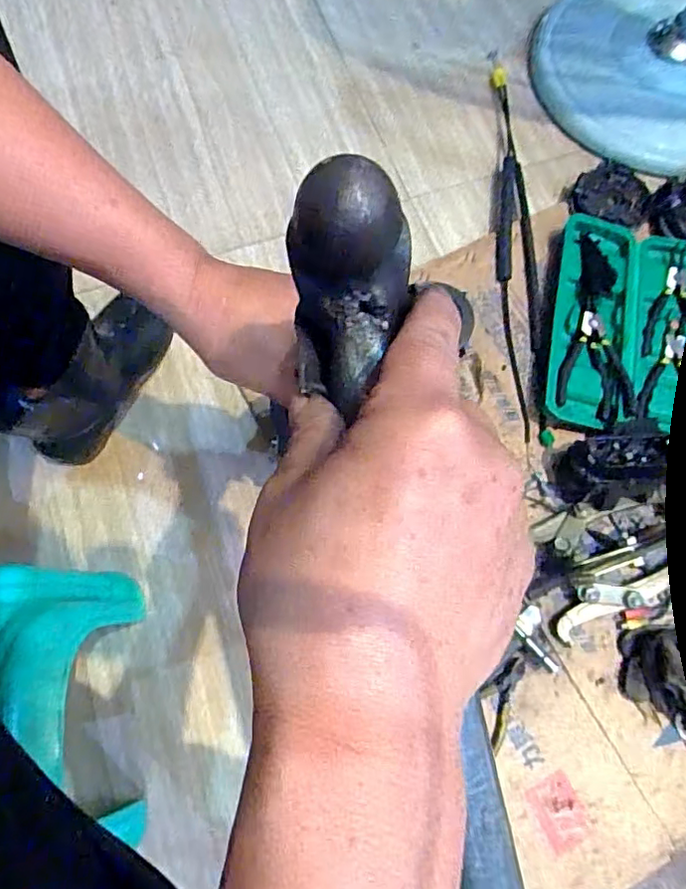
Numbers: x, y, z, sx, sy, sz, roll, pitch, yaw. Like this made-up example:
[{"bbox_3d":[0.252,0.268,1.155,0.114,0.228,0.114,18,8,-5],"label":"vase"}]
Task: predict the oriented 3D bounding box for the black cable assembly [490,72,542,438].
[{"bbox_3d":[0.240,-0.299,0.794,0.052,0.024,0.609,4,72,2],"label":"black cable assembly"}]

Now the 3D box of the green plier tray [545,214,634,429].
[{"bbox_3d":[0.320,-0.163,0.737,0.099,0.036,0.308,14,72,5],"label":"green plier tray"}]

